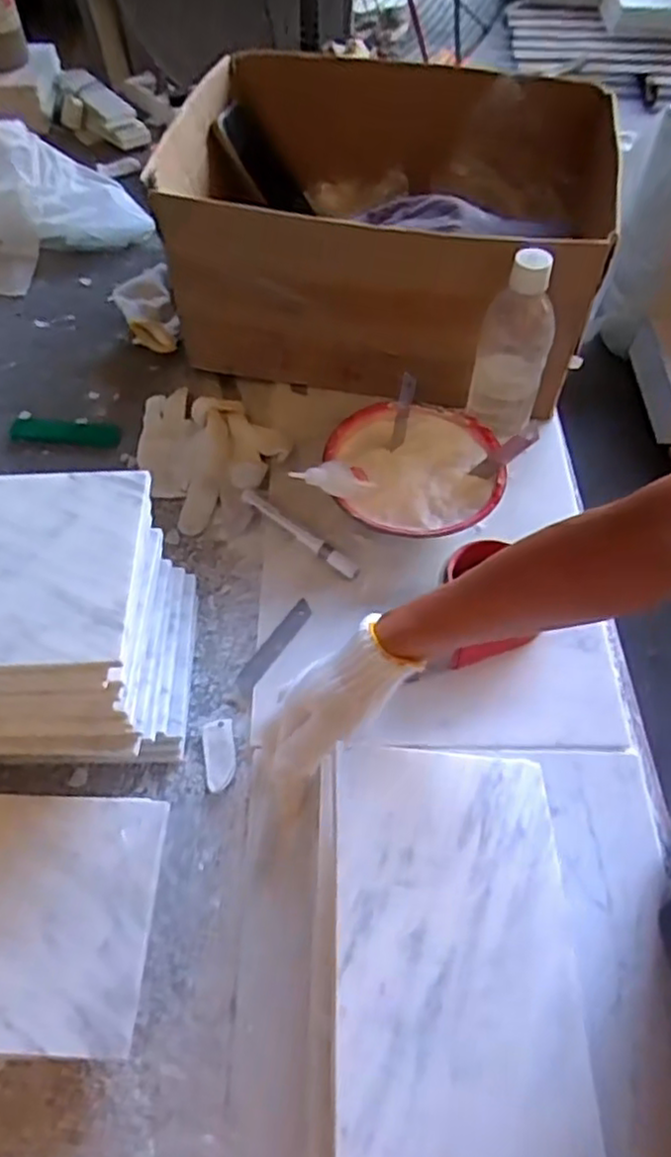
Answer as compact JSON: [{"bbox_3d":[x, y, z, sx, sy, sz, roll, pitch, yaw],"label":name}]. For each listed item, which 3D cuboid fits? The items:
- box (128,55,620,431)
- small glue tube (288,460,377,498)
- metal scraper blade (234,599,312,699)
[{"bbox_3d":[0.057,-0.390,0.781,0.453,0.219,0.347,16,61,10],"label":"box"},{"bbox_3d":[0.001,-0.090,0.643,0.085,0.018,0.034,-4,52,-39],"label":"small glue tube"},{"bbox_3d":[-0.055,0.061,0.626,0.020,0.005,0.102,30,71,20],"label":"metal scraper blade"}]

